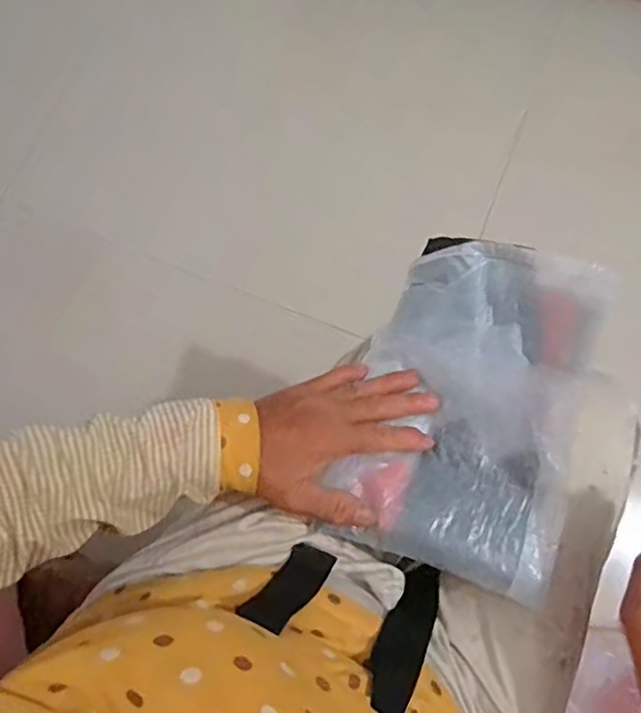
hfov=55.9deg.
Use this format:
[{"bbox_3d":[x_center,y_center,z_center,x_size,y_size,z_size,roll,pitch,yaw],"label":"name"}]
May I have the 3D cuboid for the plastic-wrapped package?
[{"bbox_3d":[0.108,0.031,0.438,0.166,0.033,0.236,18,81,25],"label":"plastic-wrapped package"}]

